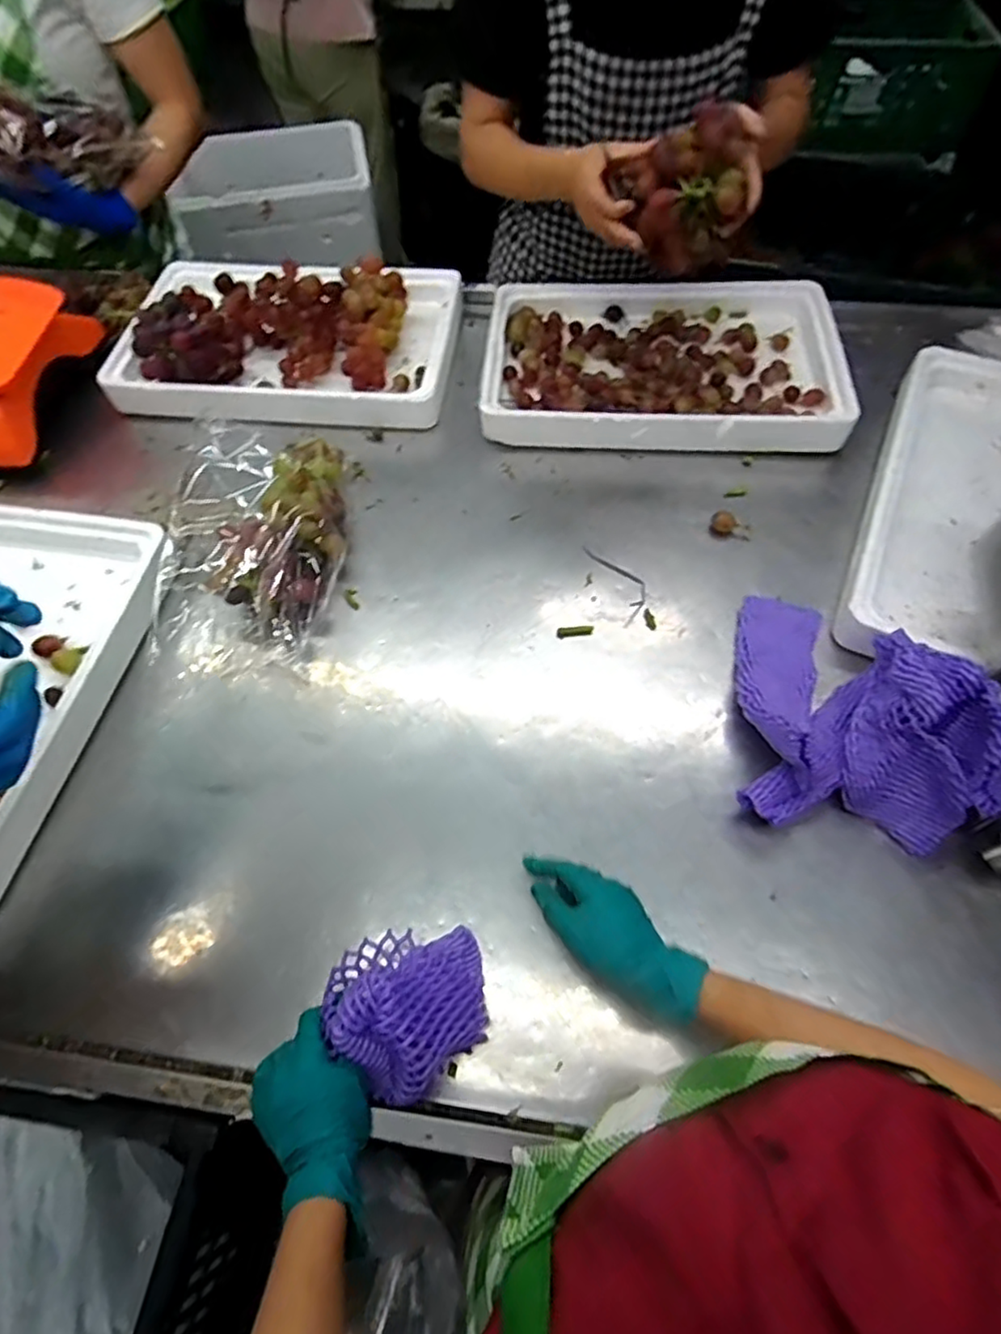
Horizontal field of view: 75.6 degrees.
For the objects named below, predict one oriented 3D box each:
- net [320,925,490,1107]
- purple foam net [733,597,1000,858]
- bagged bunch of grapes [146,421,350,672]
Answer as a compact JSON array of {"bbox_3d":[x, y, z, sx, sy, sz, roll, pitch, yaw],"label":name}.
[{"bbox_3d":[-0.068,0.255,0.504,0.116,0.089,0.112,-1,58,2],"label":"net"},{"bbox_3d":[0.319,0.015,0.580,0.178,0.134,0.238,9,60,7],"label":"purple foam net"},{"bbox_3d":[-0.269,-0.146,0.730,0.173,0.094,0.313,-2,59,1],"label":"bagged bunch of grapes"}]

